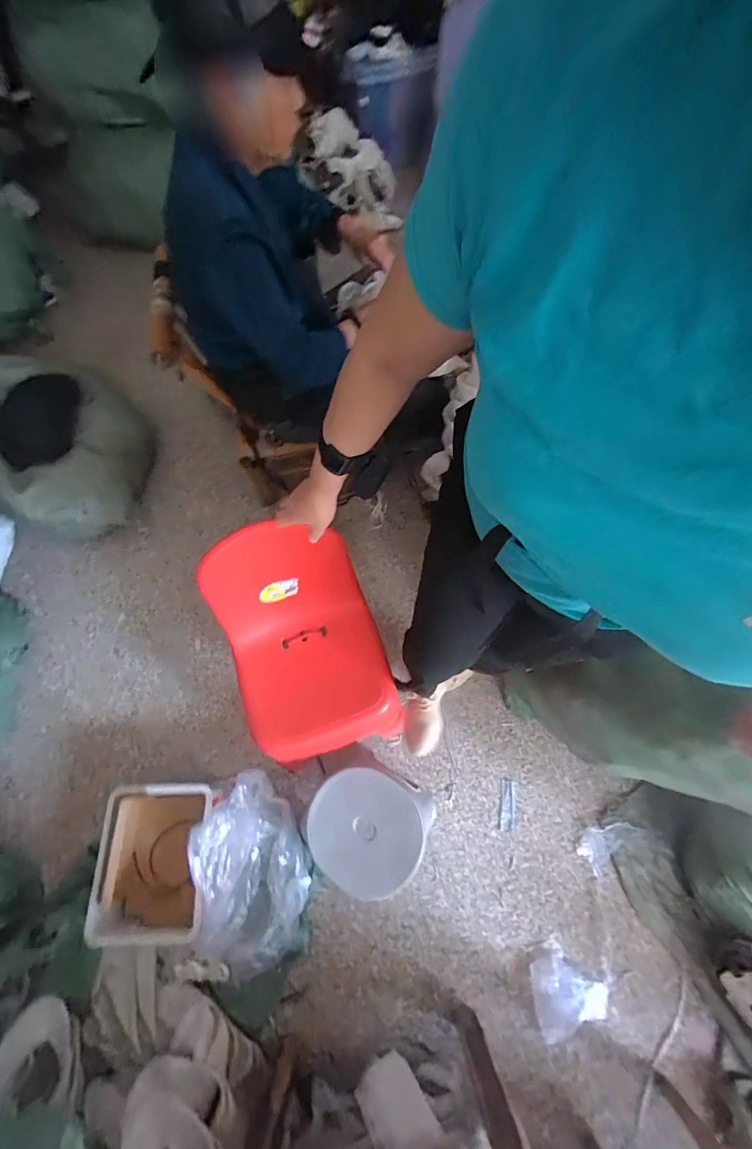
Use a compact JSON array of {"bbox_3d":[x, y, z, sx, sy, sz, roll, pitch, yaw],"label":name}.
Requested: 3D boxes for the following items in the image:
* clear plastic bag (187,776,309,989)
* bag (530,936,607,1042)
[{"bbox_3d":[-0.284,0.683,0.981,0.217,0.158,0.384,-15,68,-5],"label":"clear plastic bag"},{"bbox_3d":[0.437,0.949,0.974,0.155,0.031,0.155,-12,68,-4],"label":"bag"}]

